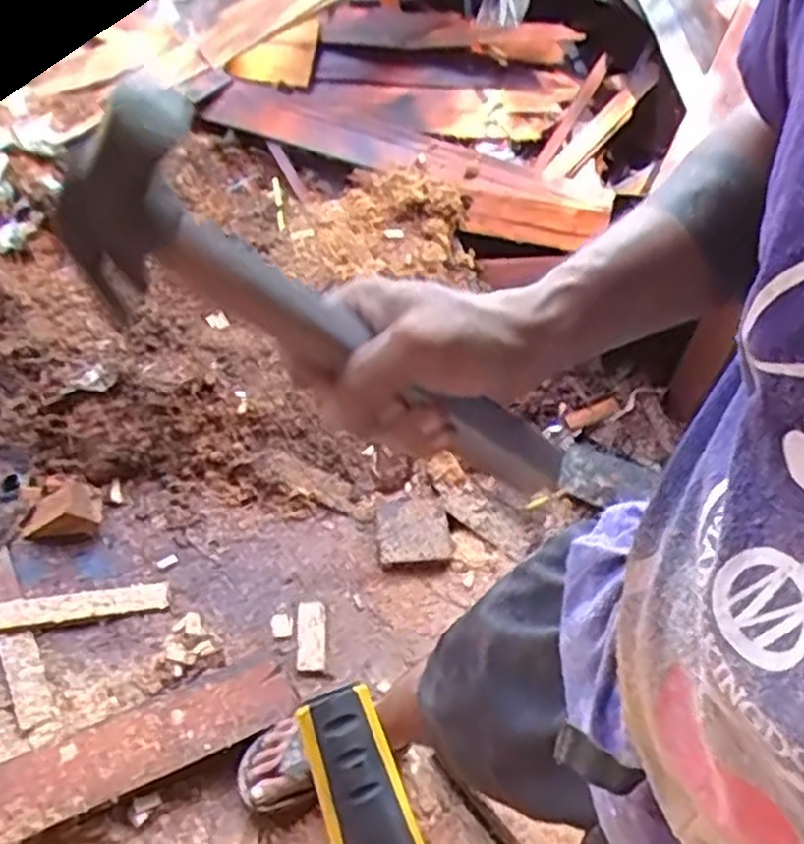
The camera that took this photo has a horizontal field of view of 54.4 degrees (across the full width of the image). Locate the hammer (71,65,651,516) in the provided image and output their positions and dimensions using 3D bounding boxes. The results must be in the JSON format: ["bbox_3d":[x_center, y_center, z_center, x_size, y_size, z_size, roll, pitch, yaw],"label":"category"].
[{"bbox_3d":[-0.023,-0.037,0.371,0.259,0.089,0.044,31,50,-11],"label":"hammer"}]

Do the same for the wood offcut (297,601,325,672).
[{"bbox_3d":[-0.148,0.346,1.278,0.044,0.010,0.120,1,50,-7],"label":"wood offcut"}]

